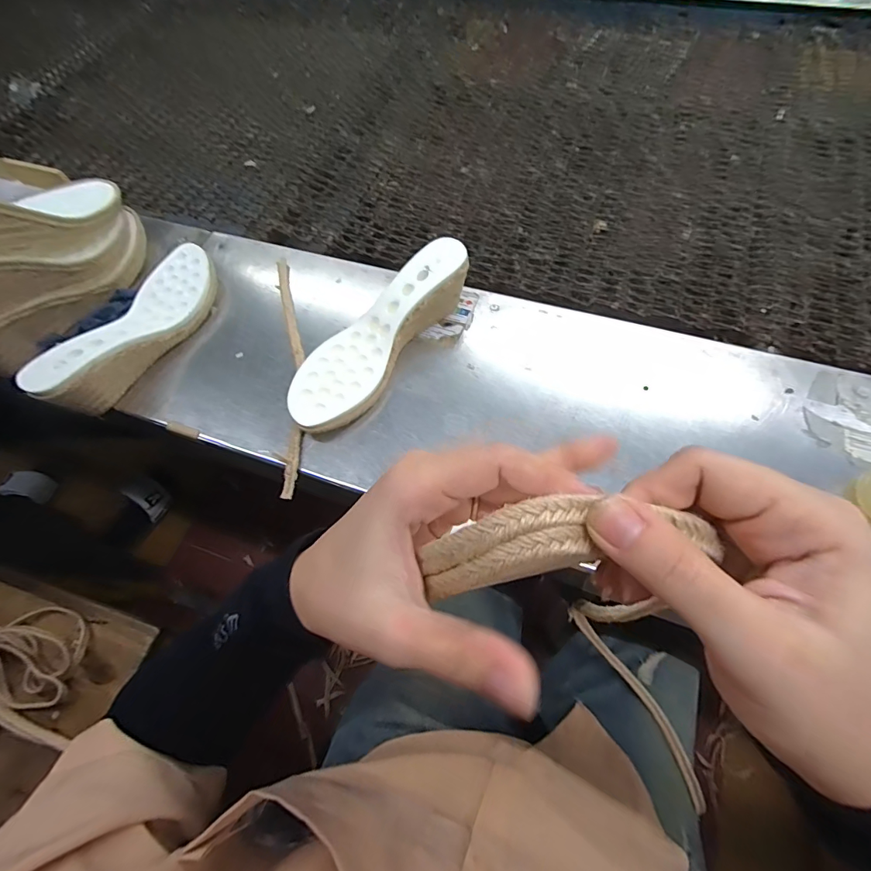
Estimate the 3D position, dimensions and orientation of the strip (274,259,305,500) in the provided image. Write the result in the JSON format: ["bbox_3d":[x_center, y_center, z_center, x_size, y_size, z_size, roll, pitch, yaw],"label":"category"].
[{"bbox_3d":[-0.151,-0.077,0.458,0.025,0.006,0.297,-9,62,-1],"label":"strip"}]

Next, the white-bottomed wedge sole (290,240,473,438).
[{"bbox_3d":[-0.060,-0.101,0.434,0.075,0.062,0.223,34,70,19],"label":"white-bottomed wedge sole"}]

